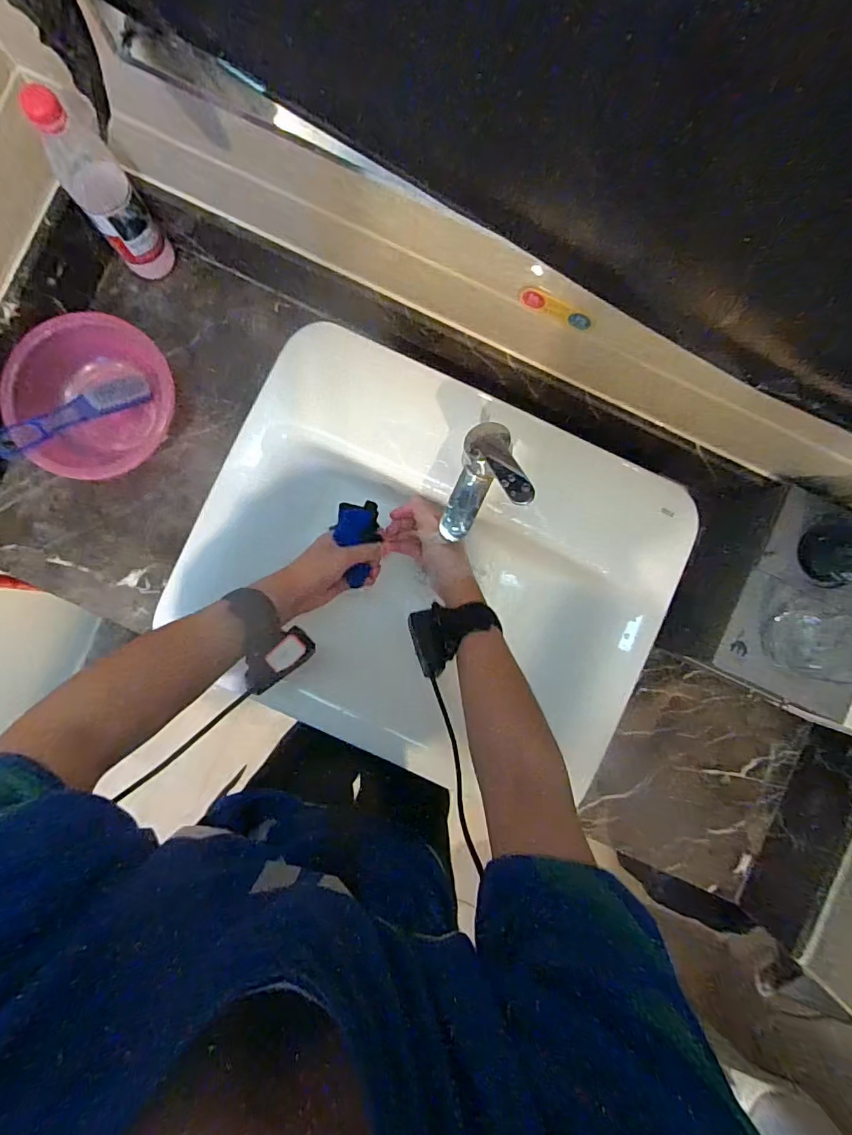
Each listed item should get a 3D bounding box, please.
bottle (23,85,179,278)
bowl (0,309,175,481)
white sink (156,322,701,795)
[{"bbox_3d":[-0.366,-0.424,0.574,0.065,0.224,0.061,-36,90,-3],"label":"bottle"},{"bbox_3d":[-0.414,-0.212,0.638,0.175,0.075,0.198,16,88,-2],"label":"bowl"},{"bbox_3d":[0.011,0.002,0.633,0.544,0.131,0.425,25,88,-1],"label":"white sink"}]

